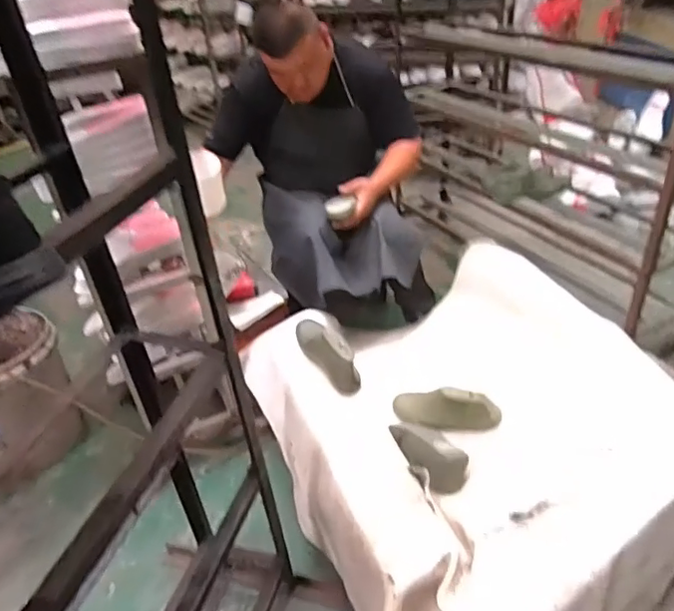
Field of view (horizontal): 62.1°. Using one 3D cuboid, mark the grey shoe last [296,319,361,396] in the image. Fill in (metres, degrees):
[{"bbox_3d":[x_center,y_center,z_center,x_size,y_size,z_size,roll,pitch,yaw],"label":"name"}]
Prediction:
[{"bbox_3d":[-0.033,0.078,1.278,0.069,0.132,0.259,-18,38,-16],"label":"grey shoe last"}]

